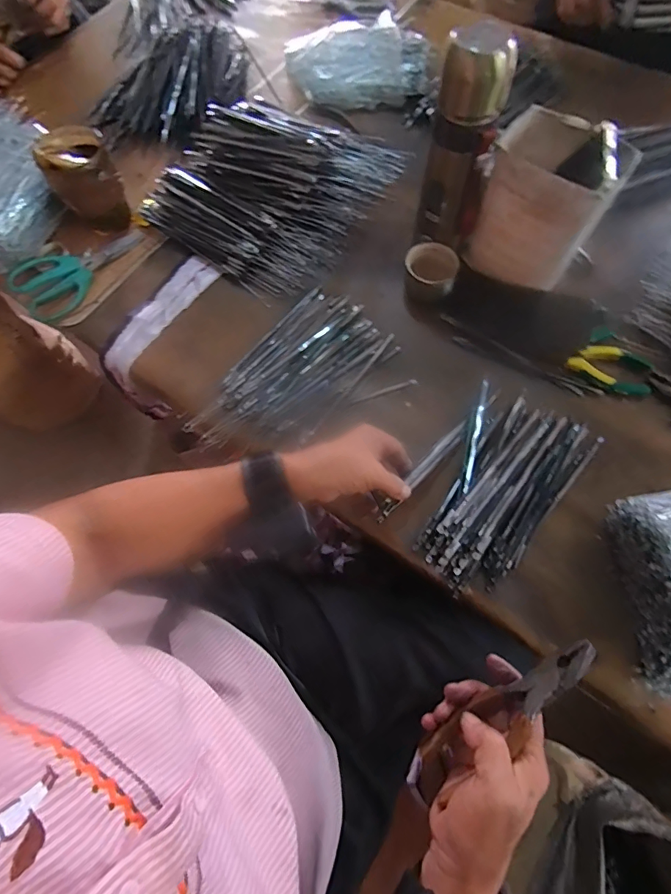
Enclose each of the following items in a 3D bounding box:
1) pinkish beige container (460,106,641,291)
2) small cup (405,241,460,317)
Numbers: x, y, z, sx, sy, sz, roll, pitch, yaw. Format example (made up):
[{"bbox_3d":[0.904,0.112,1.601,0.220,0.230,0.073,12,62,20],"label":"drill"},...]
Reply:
[{"bbox_3d":[0.235,-0.274,0.511,0.125,0.158,0.097,31,74,12],"label":"pinkish beige container"},{"bbox_3d":[0.120,-0.214,0.554,0.062,0.047,0.074,-7,70,0],"label":"small cup"}]

